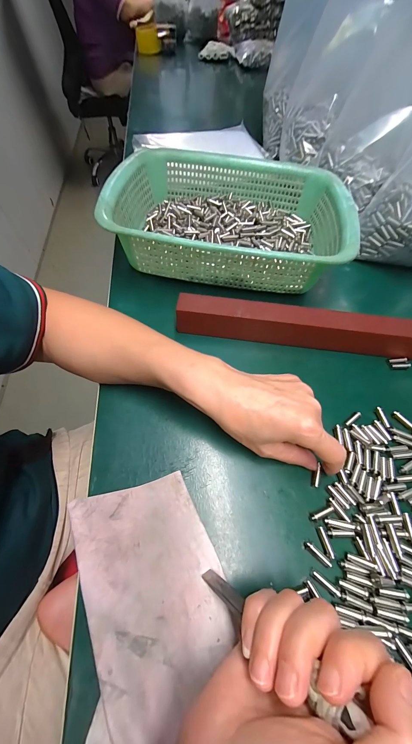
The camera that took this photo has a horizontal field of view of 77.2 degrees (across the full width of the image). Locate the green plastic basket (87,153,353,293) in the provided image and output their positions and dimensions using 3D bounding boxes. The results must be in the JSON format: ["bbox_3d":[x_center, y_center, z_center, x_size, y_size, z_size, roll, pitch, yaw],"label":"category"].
[{"bbox_3d":[0.030,-0.204,0.342,0.281,0.070,0.215,9,58,4],"label":"green plastic basket"}]

